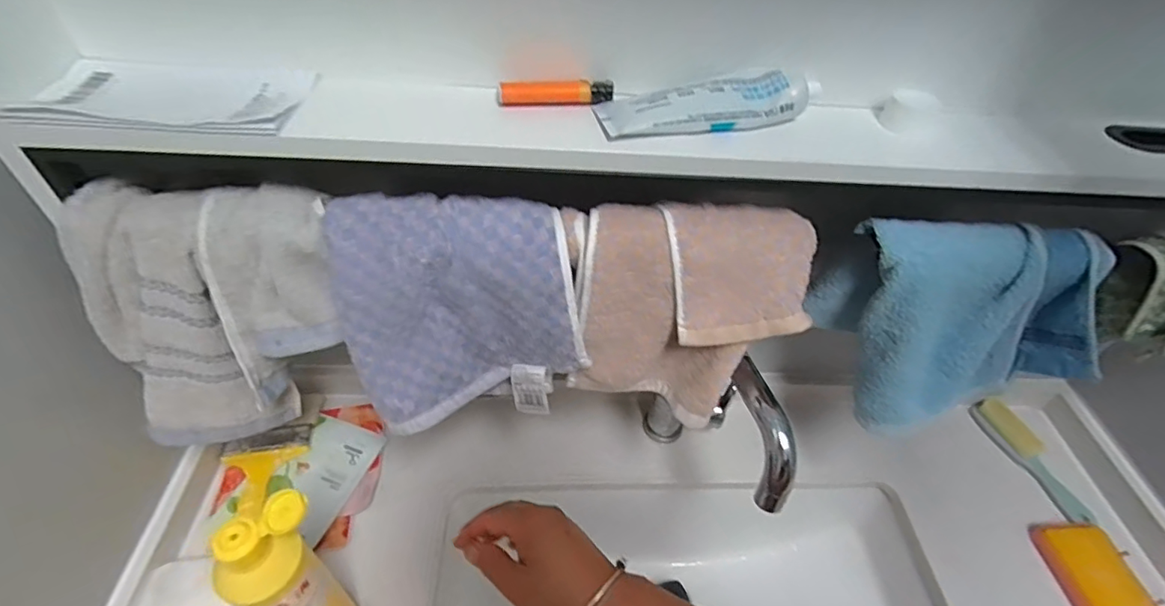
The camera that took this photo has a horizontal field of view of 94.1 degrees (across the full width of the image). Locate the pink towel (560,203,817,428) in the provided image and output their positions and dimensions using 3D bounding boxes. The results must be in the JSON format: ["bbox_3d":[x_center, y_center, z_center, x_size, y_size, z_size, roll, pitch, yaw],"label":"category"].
[{"bbox_3d":[0.074,0.013,0.425,0.171,0.155,0.089,3,46,-3],"label":"pink towel"}]

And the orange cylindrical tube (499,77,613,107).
[{"bbox_3d":[-0.018,-0.148,0.379,0.079,0.017,0.010,-2,47,-8],"label":"orange cylindrical tube"}]

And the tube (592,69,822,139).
[{"bbox_3d":[0.088,-0.139,0.374,0.151,0.026,0.044,-6,47,-12],"label":"tube"}]

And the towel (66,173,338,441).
[{"bbox_3d":[-0.274,0.025,0.419,0.183,0.226,0.057,3,29,1],"label":"towel"}]

